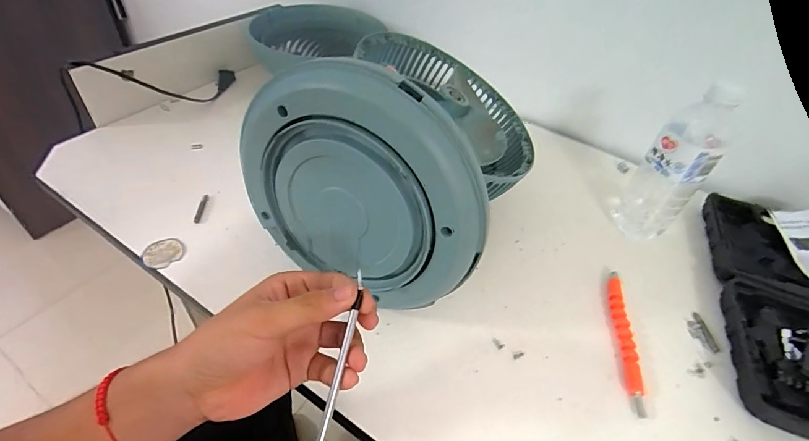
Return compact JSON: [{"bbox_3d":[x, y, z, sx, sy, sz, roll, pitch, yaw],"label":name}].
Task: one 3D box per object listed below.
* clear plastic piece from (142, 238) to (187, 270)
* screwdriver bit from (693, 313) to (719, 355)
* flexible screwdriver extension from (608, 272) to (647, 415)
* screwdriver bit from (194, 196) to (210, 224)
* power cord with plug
[{"bbox_3d":[-0.281,0.038,0.472,0.038,0.005,0.044,35,50,24],"label":"clear plastic piece"},{"bbox_3d":[0.339,0.125,0.452,0.009,0.004,0.049,4,47,-3],"label":"screwdriver bit"},{"bbox_3d":[0.237,0.124,0.433,0.015,0.011,0.164,12,45,3],"label":"flexible screwdriver extension"},{"bbox_3d":[-0.260,-0.016,0.514,0.009,0.004,0.047,1,47,-6],"label":"screwdriver bit"},{"bbox_3d":[-0.403,-0.215,0.680,0.073,0.110,0.265,36,35,25],"label":"power cord with plug"}]

